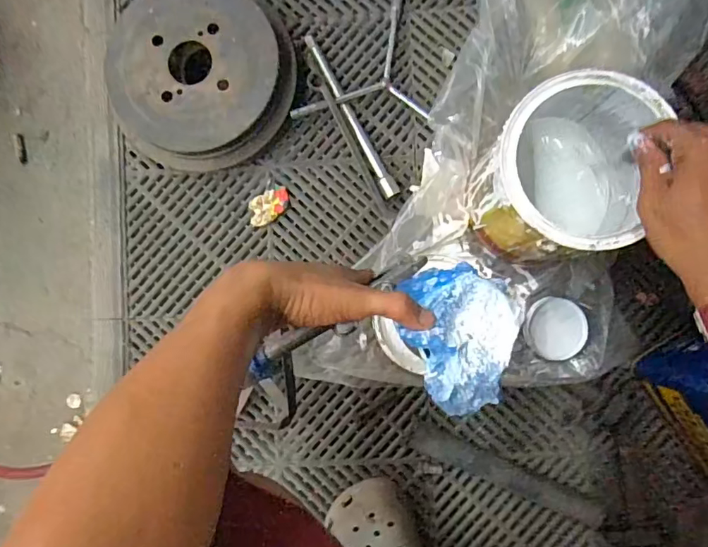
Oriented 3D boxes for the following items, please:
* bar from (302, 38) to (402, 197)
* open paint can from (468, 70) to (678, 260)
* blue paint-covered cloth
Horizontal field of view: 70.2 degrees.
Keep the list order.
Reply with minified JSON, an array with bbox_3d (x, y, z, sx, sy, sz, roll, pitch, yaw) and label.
[{"bbox_3d":[-0.004,-0.204,0.660,0.019,0.021,0.235,-29,86,3],"label":"bar"},{"bbox_3d":[0.220,-0.101,0.547,0.153,0.191,0.161,0,88,5],"label":"open paint can"},{"bbox_3d":[0.089,0.050,0.396,0.089,0.037,0.117,-25,86,4],"label":"blue paint-covered cloth"}]

